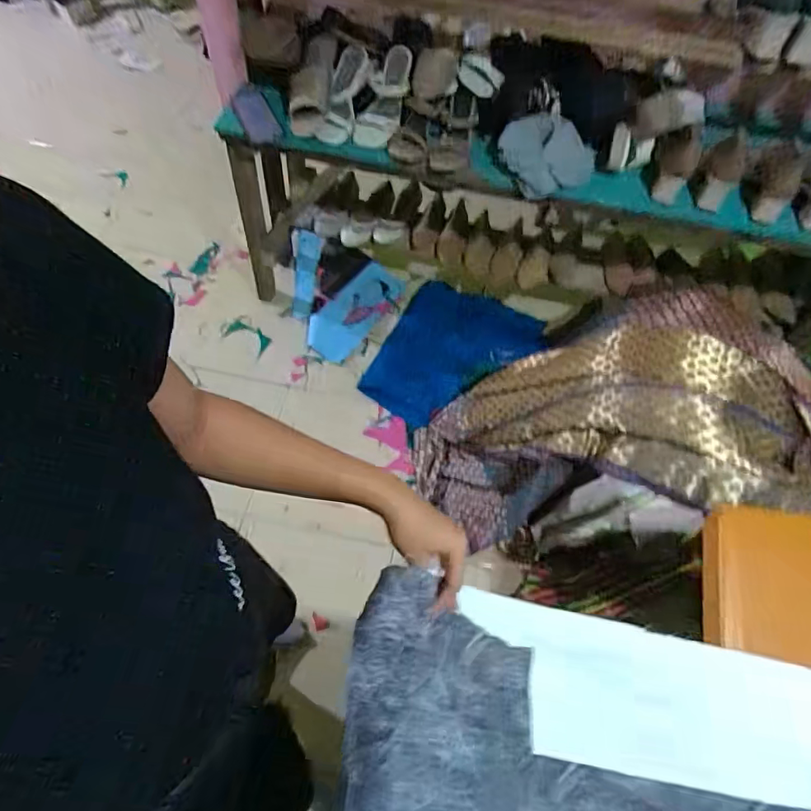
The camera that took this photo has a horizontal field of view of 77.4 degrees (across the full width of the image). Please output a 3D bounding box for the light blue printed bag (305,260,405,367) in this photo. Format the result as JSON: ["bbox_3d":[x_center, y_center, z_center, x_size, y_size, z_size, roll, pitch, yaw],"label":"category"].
[{"bbox_3d":[-0.164,-0.324,1.693,0.180,0.048,0.408,37,66,15],"label":"light blue printed bag"}]

